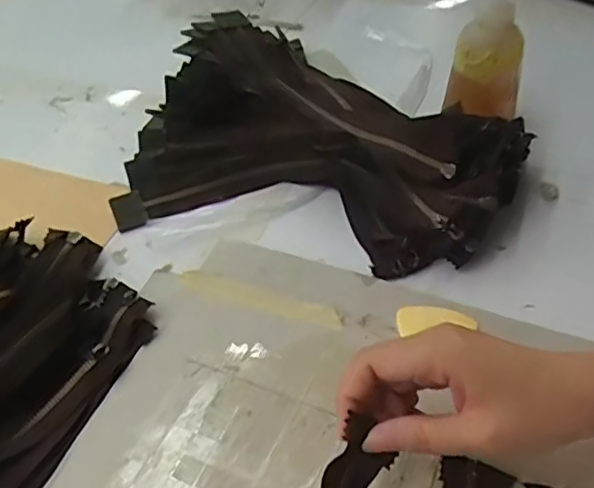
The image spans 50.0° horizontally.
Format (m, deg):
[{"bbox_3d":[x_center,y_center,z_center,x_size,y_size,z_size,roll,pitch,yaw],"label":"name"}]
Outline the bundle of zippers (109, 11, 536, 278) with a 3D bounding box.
[{"bbox_3d":[0.023,-0.095,0.551,0.319,0.082,0.224,11,46,12],"label":"bundle of zippers"}]

